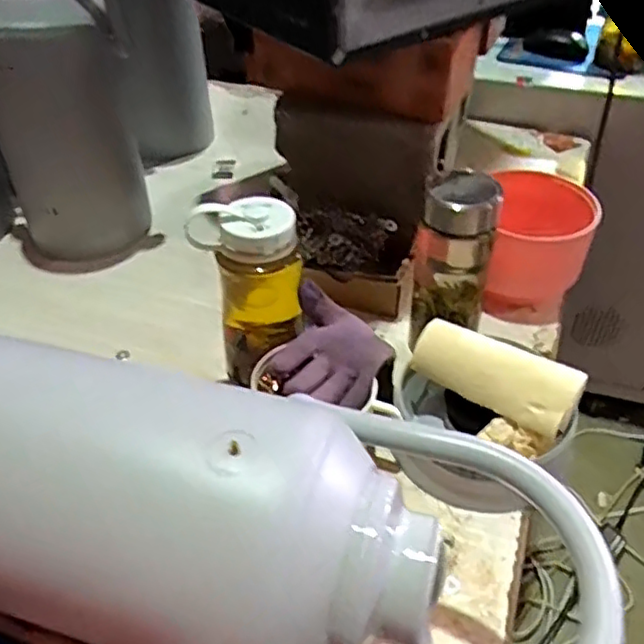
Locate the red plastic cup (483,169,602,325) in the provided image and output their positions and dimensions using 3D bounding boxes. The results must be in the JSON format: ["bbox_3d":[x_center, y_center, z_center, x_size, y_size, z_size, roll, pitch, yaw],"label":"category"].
[{"bbox_3d":[0.238,-0.084,0.743,0.128,0.138,0.128,0,43,0],"label":"red plastic cup"}]

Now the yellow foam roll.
[{"bbox_3d":[0.149,0.045,0.564,0.143,0.043,0.049,23,48,24],"label":"yellow foam roll"}]

